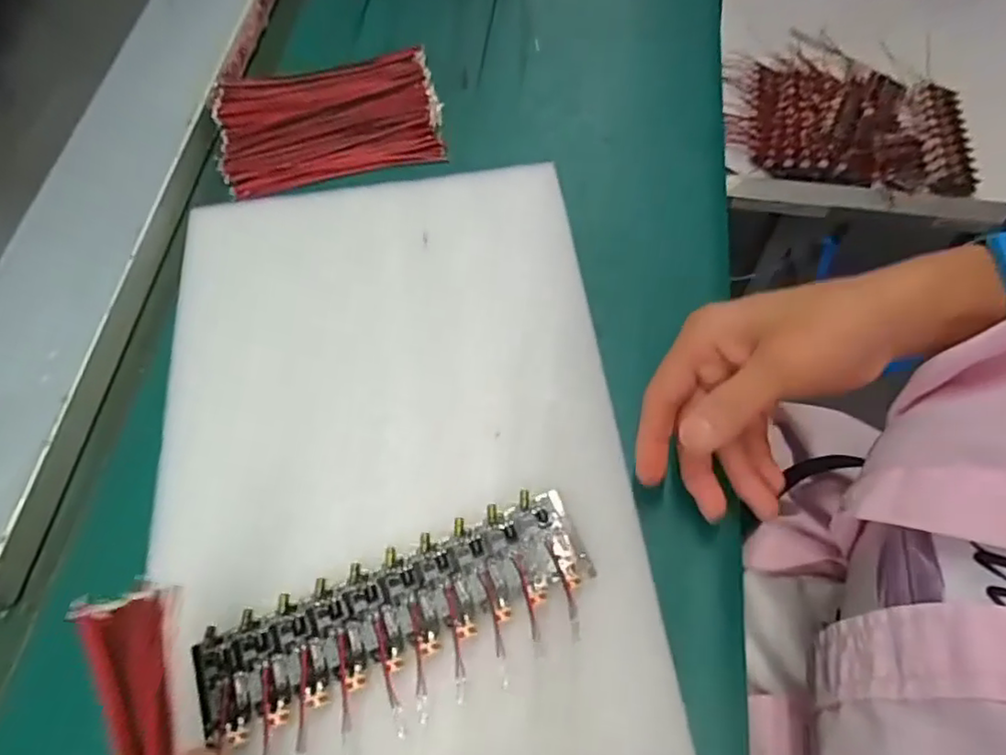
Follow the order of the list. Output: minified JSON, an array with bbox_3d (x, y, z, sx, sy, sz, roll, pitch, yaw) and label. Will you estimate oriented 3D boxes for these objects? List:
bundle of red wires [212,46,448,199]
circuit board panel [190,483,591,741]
[{"bbox_3d":[-0.112,-0.169,0.397,0.136,0.017,0.090,-13,64,-3],"label":"bundle of red wires"},{"bbox_3d":[-0.044,0.094,0.257,0.162,0.006,0.047,-22,64,-9],"label":"circuit board panel"}]

